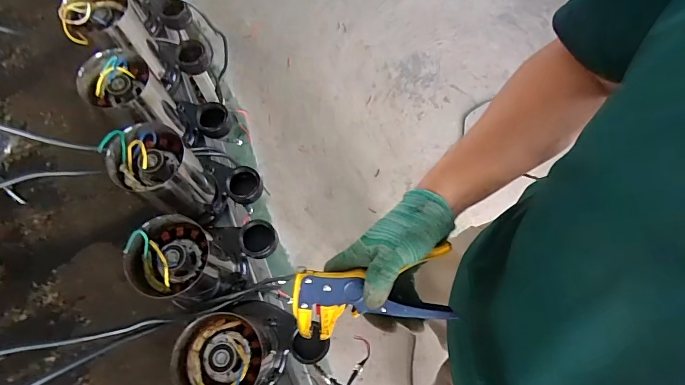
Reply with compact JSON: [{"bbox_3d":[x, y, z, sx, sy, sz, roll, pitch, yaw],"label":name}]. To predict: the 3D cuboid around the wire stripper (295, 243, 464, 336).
[{"bbox_3d":[0.032,0.103,0.391,0.161,0.022,0.077,-4,97,-3],"label":"wire stripper"}]

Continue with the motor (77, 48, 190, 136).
[{"bbox_3d":[-0.300,-0.122,0.563,0.085,0.173,0.094,-30,74,-10],"label":"motor"}]

